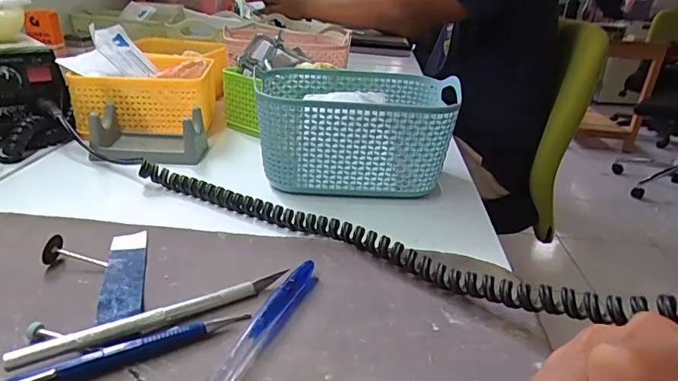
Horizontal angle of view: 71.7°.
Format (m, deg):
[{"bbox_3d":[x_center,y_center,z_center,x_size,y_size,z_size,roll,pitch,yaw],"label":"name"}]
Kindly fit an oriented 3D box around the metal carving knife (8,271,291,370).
[{"bbox_3d":[-0.086,0.062,0.235,0.132,0.009,0.004,-11,-3,-36],"label":"metal carving knife"}]

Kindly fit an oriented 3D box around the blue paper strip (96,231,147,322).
[{"bbox_3d":[-0.124,0.046,0.271,0.021,0.006,0.087,-5,26,-19],"label":"blue paper strip"}]

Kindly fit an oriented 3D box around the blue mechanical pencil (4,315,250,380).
[{"bbox_3d":[-0.108,0.076,0.205,0.139,0.012,0.009,-13,30,-32],"label":"blue mechanical pencil"}]

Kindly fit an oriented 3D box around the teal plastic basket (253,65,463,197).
[{"bbox_3d":[0.013,-0.053,0.417,0.160,0.081,0.119,1,25,-6],"label":"teal plastic basket"}]

